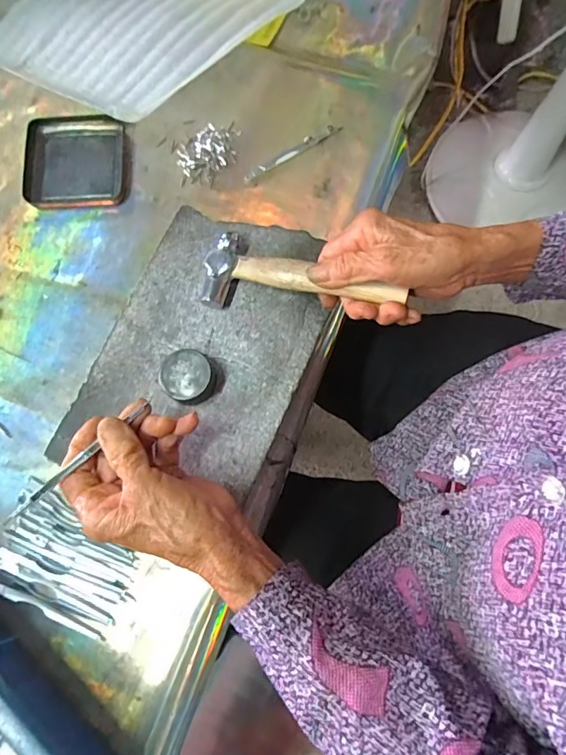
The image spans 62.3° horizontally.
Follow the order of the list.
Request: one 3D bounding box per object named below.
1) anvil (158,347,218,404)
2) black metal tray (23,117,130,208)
[{"bbox_3d":[-0.070,0.000,0.346,0.036,0.021,0.038,-1,76,3],"label":"anvil"},{"bbox_3d":[-0.209,-0.219,0.471,0.103,0.012,0.101,-3,76,3],"label":"black metal tray"}]

